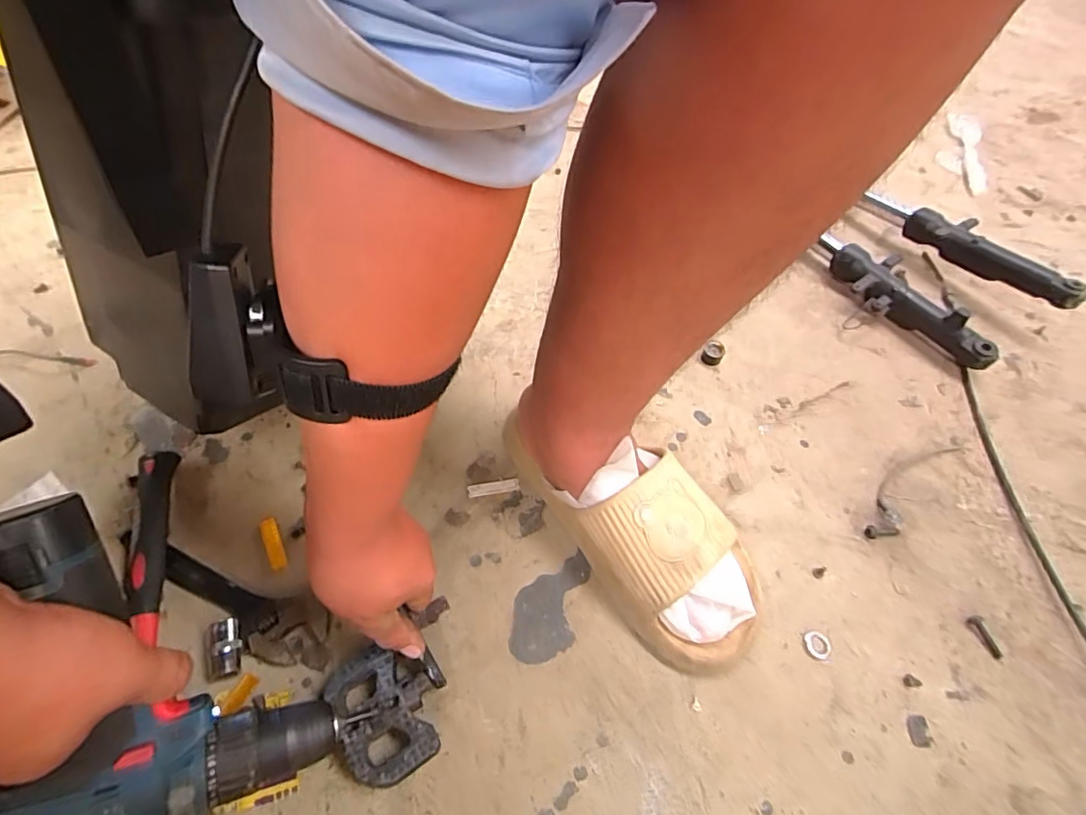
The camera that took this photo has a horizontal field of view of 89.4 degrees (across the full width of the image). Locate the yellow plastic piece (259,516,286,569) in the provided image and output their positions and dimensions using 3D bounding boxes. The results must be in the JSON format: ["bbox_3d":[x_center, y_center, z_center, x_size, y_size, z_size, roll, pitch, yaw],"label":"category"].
[{"bbox_3d":[-0.228,0.114,0.461,0.014,0.004,0.050,-21,56,-20],"label":"yellow plastic piece"}]

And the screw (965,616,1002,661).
[{"bbox_3d":[0.368,0.191,0.457,0.014,0.004,0.034,-11,54,-12],"label":"screw"}]

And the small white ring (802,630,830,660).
[{"bbox_3d":[0.221,0.191,0.442,0.022,0.004,0.021,2,52,-3],"label":"small white ring"}]

